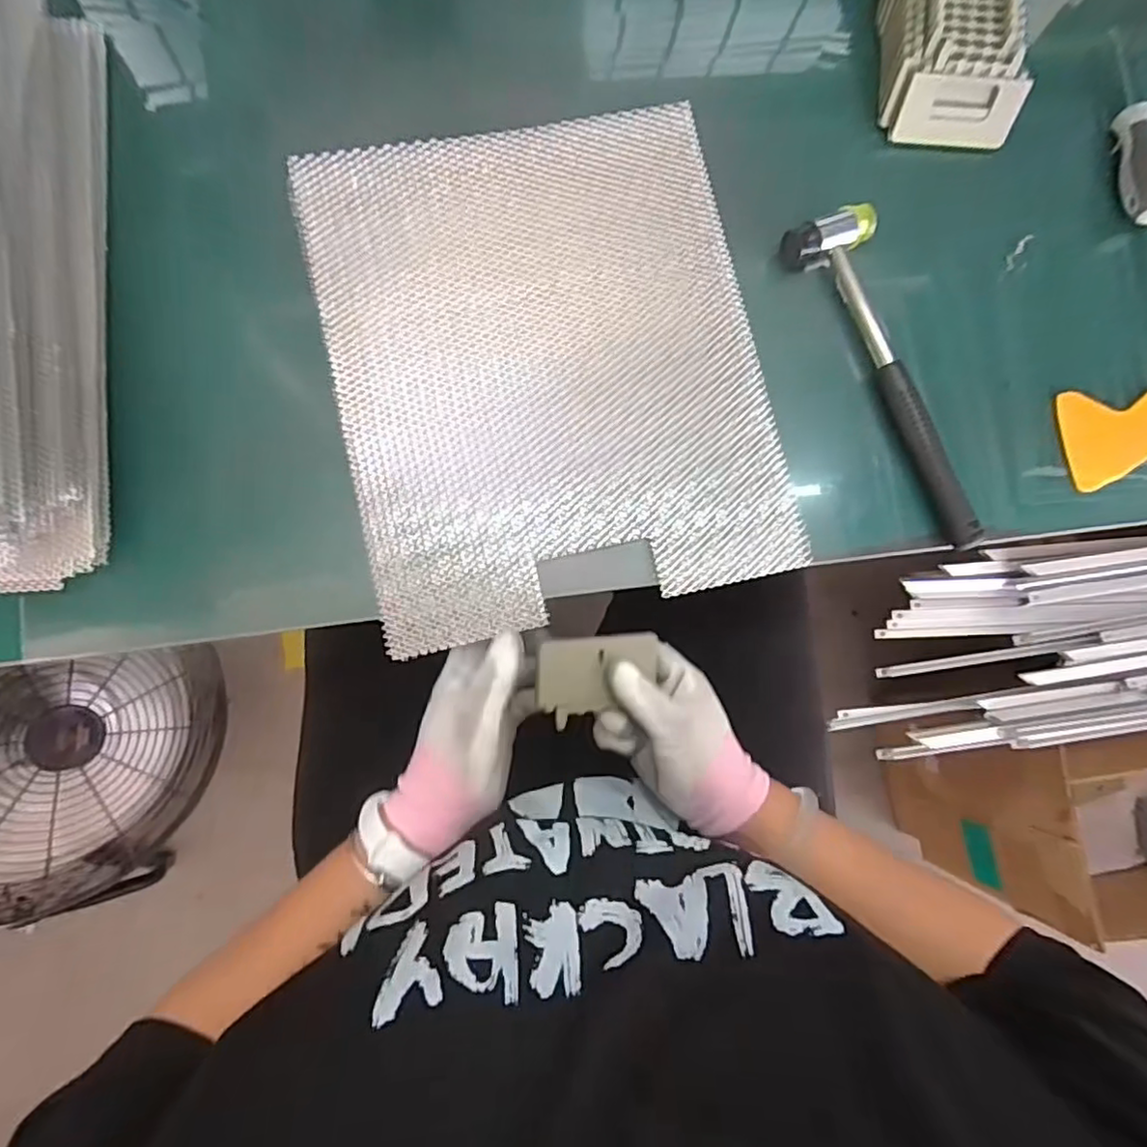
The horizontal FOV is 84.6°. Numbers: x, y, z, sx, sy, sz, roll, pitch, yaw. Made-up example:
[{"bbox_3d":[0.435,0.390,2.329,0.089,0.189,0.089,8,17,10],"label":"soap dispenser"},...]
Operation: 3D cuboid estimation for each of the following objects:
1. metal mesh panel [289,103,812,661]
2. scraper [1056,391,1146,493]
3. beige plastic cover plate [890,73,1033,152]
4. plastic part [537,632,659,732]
[{"bbox_3d":[-0.014,-0.136,0.415,0.269,0.013,0.323,-12,85,-6],"label":"metal mesh panel"},{"bbox_3d":[0.397,-0.097,0.451,0.094,0.012,0.069,-4,89,-6],"label":"scraper"},{"bbox_3d":[0.271,-0.325,0.446,0.084,0.044,0.007,0,50,-5],"label":"beige plastic cover plate"},{"bbox_3d":[0.017,0.069,0.414,0.083,0.006,0.055,-1,92,-21],"label":"plastic part"}]

